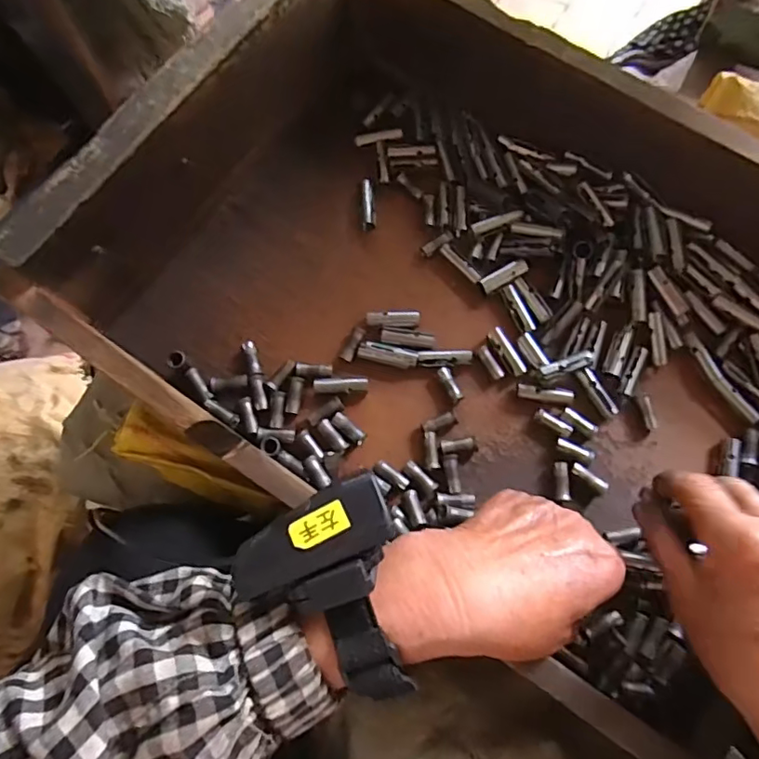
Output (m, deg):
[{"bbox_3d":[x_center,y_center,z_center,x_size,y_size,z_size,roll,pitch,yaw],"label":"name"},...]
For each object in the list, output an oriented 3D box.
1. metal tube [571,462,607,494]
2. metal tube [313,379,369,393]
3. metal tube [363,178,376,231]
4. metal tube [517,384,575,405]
[{"bbox_3d":[0.136,0.063,0.357,0.025,0.005,0.008,37,78,11],"label":"metal tube"},{"bbox_3d":[-0.026,0.003,0.376,0.036,0.008,0.009,-5,74,0],"label":"metal tube"},{"bbox_3d":[-0.008,-0.132,0.416,0.009,0.010,0.039,-2,74,1],"label":"metal tube"},{"bbox_3d":[0.112,0.010,0.374,0.037,0.006,0.010,10,75,4],"label":"metal tube"}]

